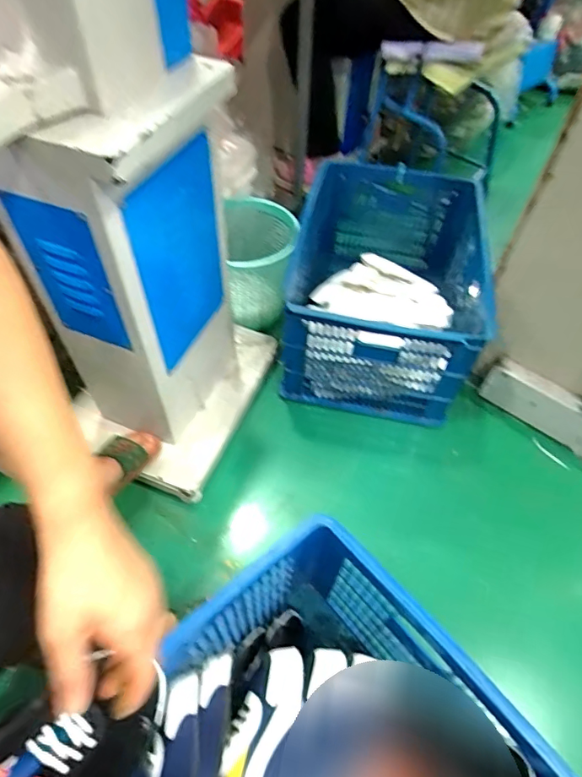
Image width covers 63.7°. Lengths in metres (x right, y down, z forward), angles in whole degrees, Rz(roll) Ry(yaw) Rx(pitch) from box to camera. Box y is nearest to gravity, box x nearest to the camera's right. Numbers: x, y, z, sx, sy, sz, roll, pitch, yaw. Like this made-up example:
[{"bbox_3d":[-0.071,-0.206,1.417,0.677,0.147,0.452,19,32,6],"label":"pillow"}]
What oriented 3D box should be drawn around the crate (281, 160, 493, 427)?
[{"bbox_3d":[0.245,-0.319,1.231,0.482,0.295,0.762,9,54,4],"label":"crate"}]

